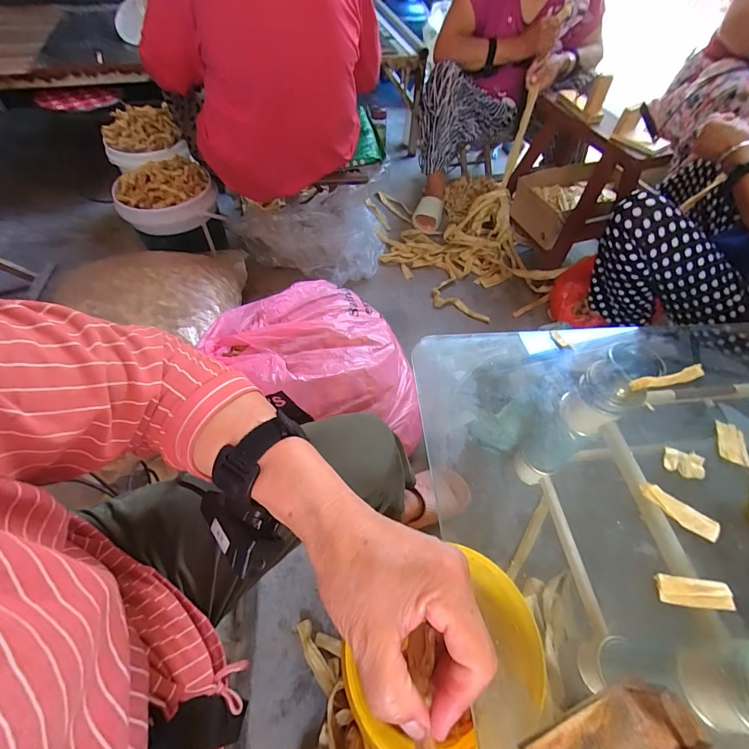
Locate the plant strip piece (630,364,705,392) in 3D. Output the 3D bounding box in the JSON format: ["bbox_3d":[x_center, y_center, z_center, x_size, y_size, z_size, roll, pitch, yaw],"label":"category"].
[{"bbox_3d":[0.361,0.006,0.463,0.103,0.009,0.016,-12,56,-11],"label":"plant strip piece"}]

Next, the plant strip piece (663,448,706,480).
[{"bbox_3d":[0.335,0.097,0.406,0.040,0.005,0.029,13,55,6],"label":"plant strip piece"}]

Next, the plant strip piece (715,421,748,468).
[{"bbox_3d":[0.400,0.077,0.420,0.028,0.004,0.050,18,56,10],"label":"plant strip piece"}]

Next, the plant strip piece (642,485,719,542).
[{"bbox_3d":[0.303,0.134,0.374,0.074,0.011,0.020,33,60,19],"label":"plant strip piece"}]

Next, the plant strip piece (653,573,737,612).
[{"bbox_3d":[0.283,0.193,0.334,0.061,0.009,0.023,6,55,2],"label":"plant strip piece"}]

